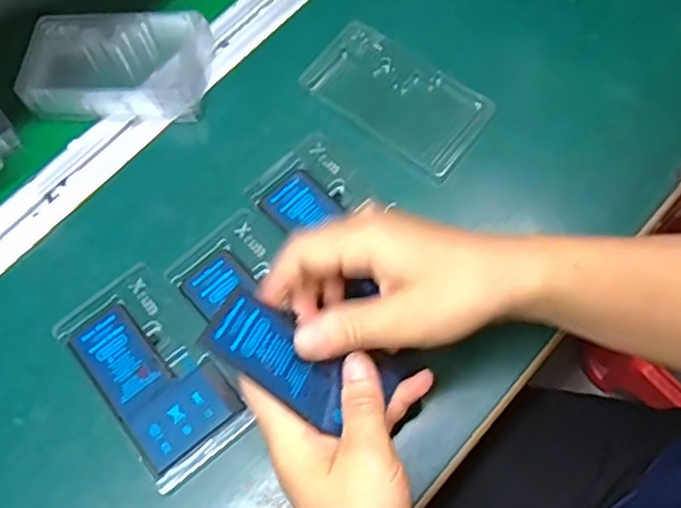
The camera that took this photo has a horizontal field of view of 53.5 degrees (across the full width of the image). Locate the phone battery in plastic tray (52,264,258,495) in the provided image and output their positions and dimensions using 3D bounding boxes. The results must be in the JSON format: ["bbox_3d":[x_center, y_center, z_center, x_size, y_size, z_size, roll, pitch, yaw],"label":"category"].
[{"bbox_3d":[-0.115,0.074,0.420,0.069,0.013,0.129,-38,72,-11],"label":"phone battery in plastic tray"}]

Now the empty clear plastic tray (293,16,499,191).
[{"bbox_3d":[0.040,-0.112,0.485,0.127,0.010,0.070,35,80,8],"label":"empty clear plastic tray"}]

